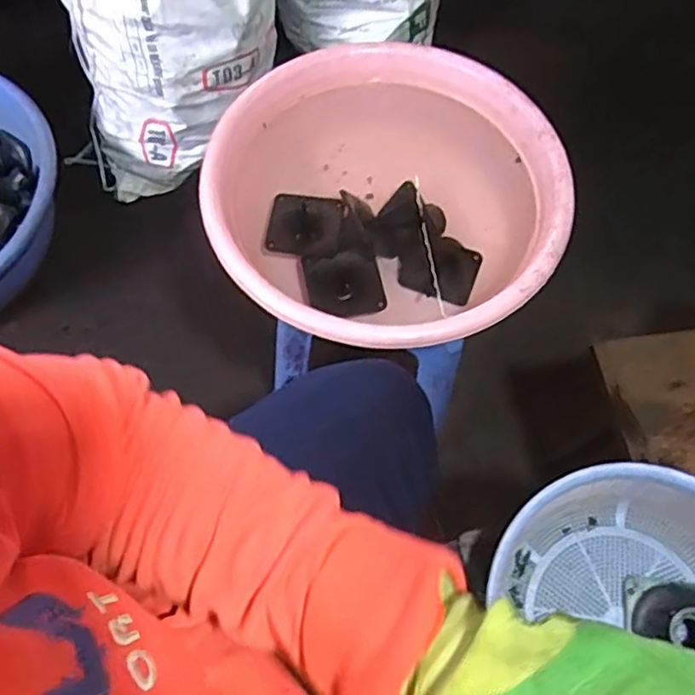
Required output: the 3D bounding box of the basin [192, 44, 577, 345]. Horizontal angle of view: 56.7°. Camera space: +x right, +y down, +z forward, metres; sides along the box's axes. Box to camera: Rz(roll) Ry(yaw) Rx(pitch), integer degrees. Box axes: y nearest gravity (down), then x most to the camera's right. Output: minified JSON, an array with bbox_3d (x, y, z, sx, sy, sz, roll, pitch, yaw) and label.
[{"bbox_3d":[0.045,-0.172,0.791,0.398,0.125,0.408,1,66,-2],"label":"basin"}]

